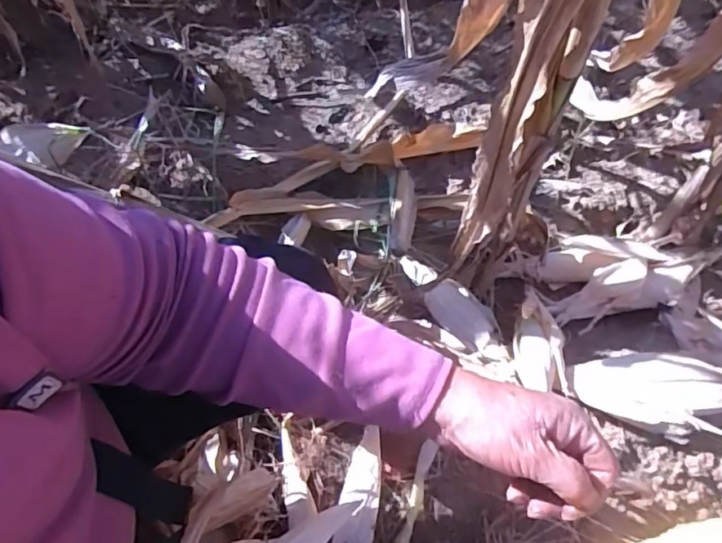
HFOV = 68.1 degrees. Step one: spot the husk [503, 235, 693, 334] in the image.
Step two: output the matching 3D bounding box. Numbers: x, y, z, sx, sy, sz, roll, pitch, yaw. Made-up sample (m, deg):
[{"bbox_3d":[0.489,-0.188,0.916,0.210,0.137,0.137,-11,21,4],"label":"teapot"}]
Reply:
[{"bbox_3d":[0.407,0.012,0.896,0.284,0.083,0.141,-6,62,-2],"label":"husk"}]

